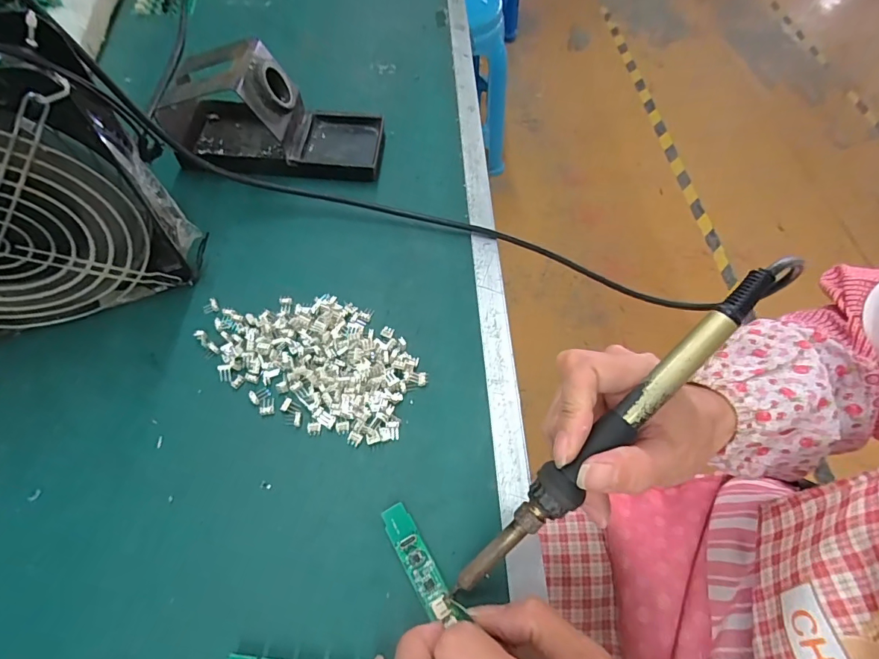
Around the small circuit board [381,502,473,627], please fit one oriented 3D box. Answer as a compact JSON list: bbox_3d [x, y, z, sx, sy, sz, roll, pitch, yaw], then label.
[{"bbox_3d":[-0.010,0.116,0.221,0.016,0.006,0.059,-28,64,-18],"label":"small circuit board"}]

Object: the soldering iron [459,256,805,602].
[{"bbox_3d":[0.074,0.047,0.198,0.019,0.014,0.207,43,96,20],"label":"soldering iron"}]

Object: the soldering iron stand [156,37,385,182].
[{"bbox_3d":[-0.130,-0.171,0.351,0.166,0.071,0.078,7,59,1],"label":"soldering iron stand"}]

